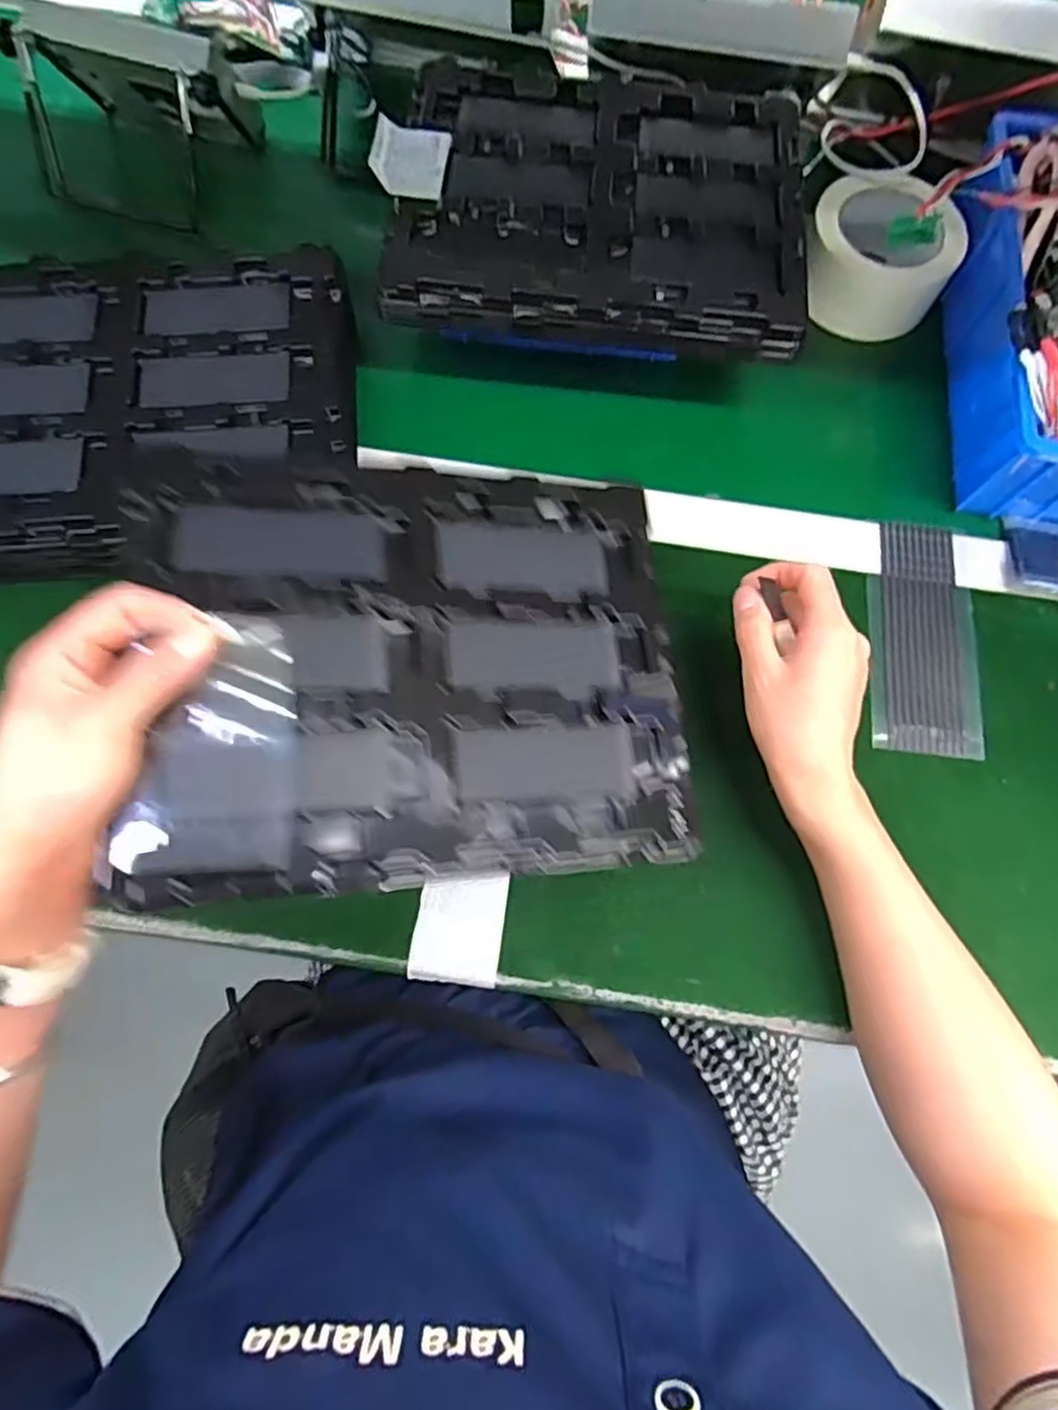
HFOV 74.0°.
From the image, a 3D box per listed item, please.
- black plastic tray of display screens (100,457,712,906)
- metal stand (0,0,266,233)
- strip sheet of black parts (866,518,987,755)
[{"bbox_3d":[-0.048,-0.022,0.349,0.264,0.022,0.210,-1,74,-19],"label":"black plastic tray of display screens"},{"bbox_3d":[-0.301,-0.452,0.539,0.156,0.094,0.113,12,73,2],"label":"metal stand"},{"bbox_3d":[0.263,-0.047,0.472,0.069,0.005,0.163,5,73,2],"label":"strip sheet of black parts"}]

